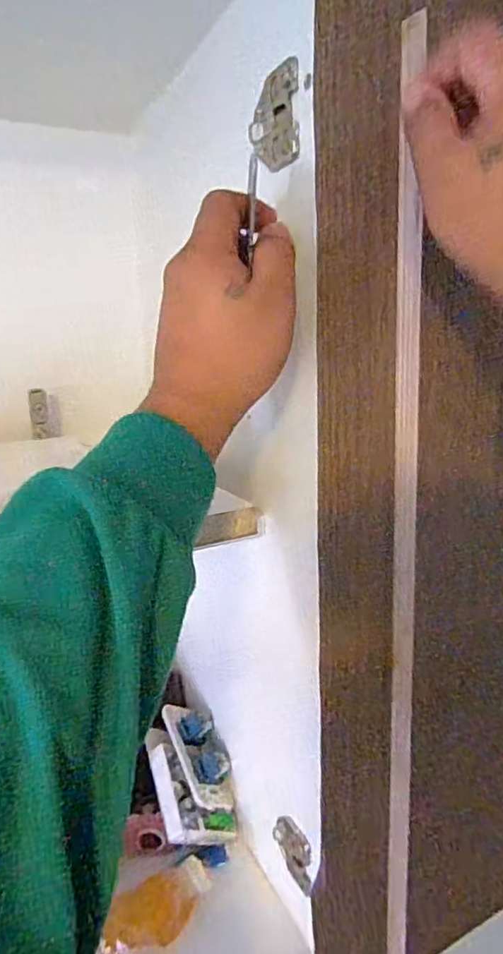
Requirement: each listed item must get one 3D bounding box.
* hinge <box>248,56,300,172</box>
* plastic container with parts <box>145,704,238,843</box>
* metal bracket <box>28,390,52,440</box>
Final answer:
[{"bbox_3d":[0.014,-0.216,0.340,0.007,0.051,0.045,-10,15,-28],"label":"hinge"},{"bbox_3d":[-0.063,0.309,0.585,0.086,0.047,0.139,2,39,-28],"label":"plastic container with parts"},{"bbox_3d":[-0.218,-0.065,0.575,0.019,0.049,0.012,-7,14,-19],"label":"metal bracket"}]

